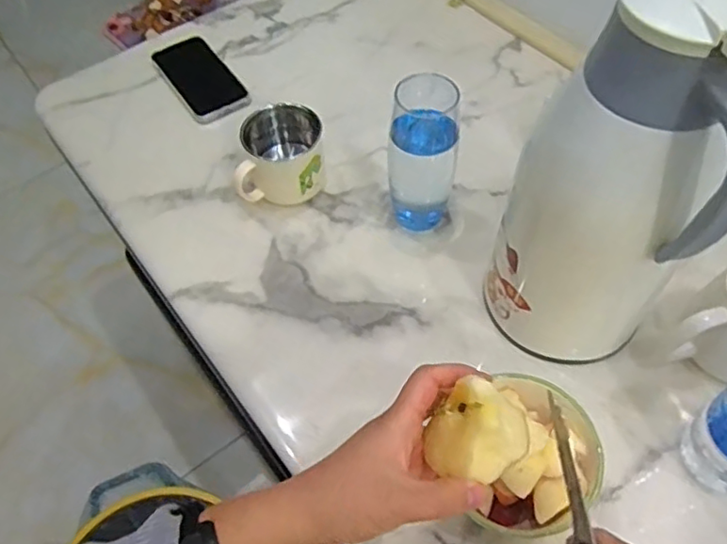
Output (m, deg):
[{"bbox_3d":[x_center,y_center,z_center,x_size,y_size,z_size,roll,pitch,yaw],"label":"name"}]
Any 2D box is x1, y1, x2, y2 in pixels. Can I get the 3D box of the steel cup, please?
[{"bbox_3d":[-0.088,-0.120,0.636,0.093,0.085,0.068,-5,56,0],"label":"steel cup"}]

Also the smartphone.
[{"bbox_3d":[-0.210,-0.249,0.769,0.074,0.013,0.161,-31,60,-16],"label":"smartphone"}]

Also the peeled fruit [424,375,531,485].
[{"bbox_3d":[0.068,0.095,0.357,0.056,0.046,0.051,-2,57,2],"label":"peeled fruit"}]

